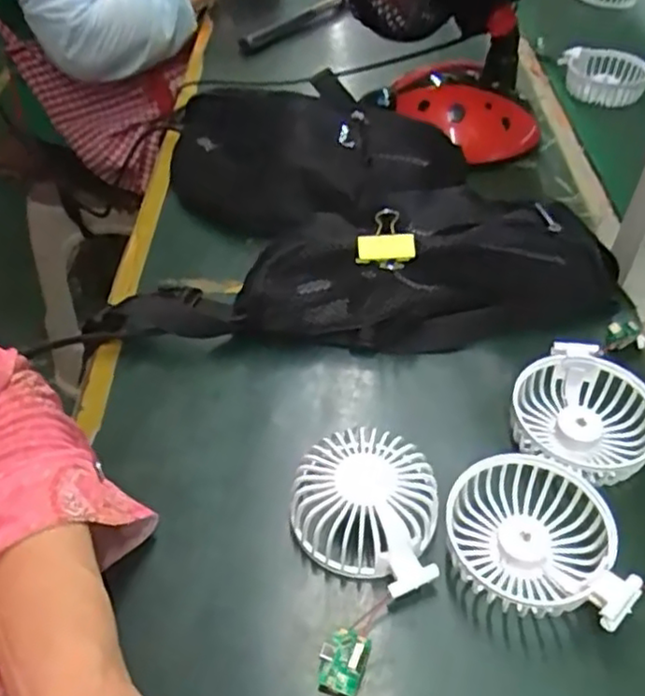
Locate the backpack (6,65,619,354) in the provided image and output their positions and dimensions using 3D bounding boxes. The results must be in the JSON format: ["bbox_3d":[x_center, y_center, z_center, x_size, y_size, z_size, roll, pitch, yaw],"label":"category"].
[{"bbox_3d":[0.022,-0.126,0.577,0.396,0.075,0.285,1,47,1],"label":"backpack"}]

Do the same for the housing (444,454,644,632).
[{"bbox_3d":[0.121,0.107,0.387,0.098,0.036,0.080,15,48,14],"label":"housing"}]

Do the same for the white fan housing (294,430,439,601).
[{"bbox_3d":[0.024,0.093,0.400,0.084,0.039,0.091,4,47,4],"label":"white fan housing"}]

